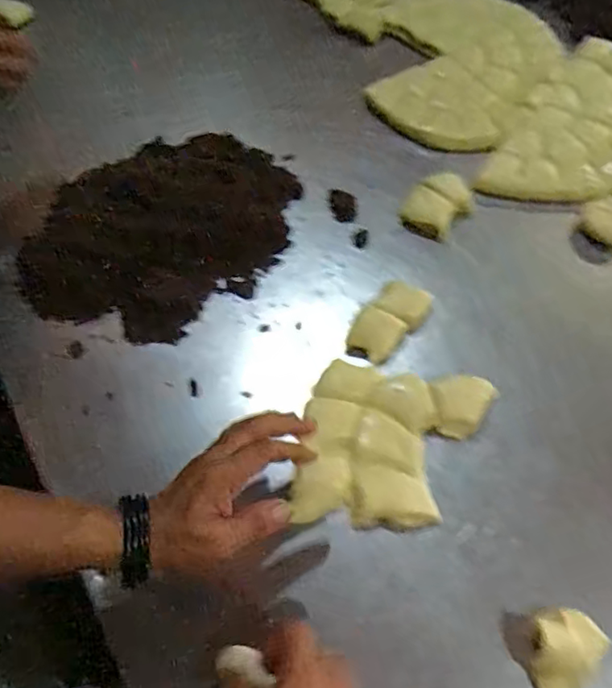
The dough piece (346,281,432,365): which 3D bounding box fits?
[{"bbox_3d":[0.084,-0.023,0.605,0.048,0.032,0.097,28,63,20],"label":"dough piece"}]

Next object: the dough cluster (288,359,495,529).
[{"bbox_3d":[0.072,0.087,0.527,0.148,0.023,0.146,10,59,10],"label":"dough cluster"}]

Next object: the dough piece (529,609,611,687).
[{"bbox_3d":[0.182,0.221,0.439,0.061,0.029,0.048,-41,64,-20],"label":"dough piece"}]

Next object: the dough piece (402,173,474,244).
[{"bbox_3d":[0.148,-0.154,0.688,0.063,0.030,0.078,30,64,21],"label":"dough piece"}]

